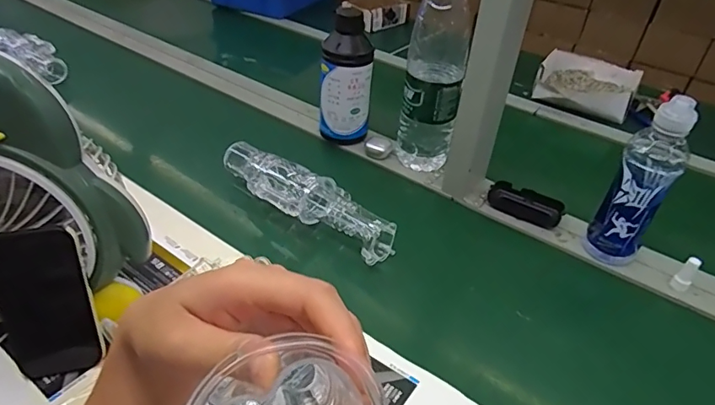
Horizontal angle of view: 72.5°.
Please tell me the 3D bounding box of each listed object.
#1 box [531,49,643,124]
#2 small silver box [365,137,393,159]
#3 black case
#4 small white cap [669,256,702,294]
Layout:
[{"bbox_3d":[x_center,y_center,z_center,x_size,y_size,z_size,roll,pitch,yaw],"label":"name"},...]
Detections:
[{"bbox_3d":[0.509,-0.265,1.081,0.204,0.053,0.212,21,41,19],"label":"box"},{"bbox_3d":[0.038,-0.095,0.856,0.046,0.029,0.044,10,39,7],"label":"small silver box"},{"bbox_3d":[0.263,0.003,0.760,0.110,0.031,0.049,24,42,22],"label":"black case"},{"bbox_3d":[0.427,0.095,0.634,0.020,0.052,0.016,33,47,31],"label":"small white cap"}]

